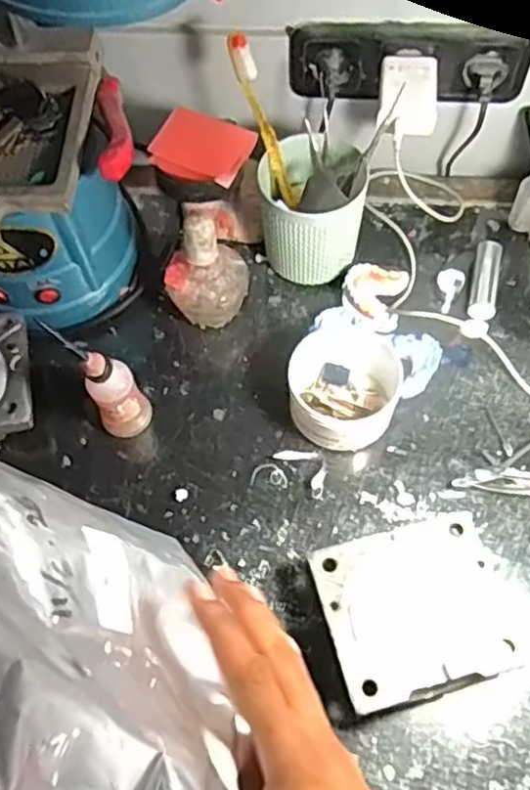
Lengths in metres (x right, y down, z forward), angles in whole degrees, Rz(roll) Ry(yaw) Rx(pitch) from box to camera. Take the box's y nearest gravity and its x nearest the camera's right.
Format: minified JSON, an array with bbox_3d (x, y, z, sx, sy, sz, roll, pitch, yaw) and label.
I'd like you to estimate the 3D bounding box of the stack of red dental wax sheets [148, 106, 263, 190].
[{"bbox_3d":[-0.051,-0.211,0.592,0.077,0.012,0.076,19,58,6],"label":"stack of red dental wax sheets"}]

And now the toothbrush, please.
[{"bbox_3d":[-0.001,-0.238,0.615,0.019,0.150,0.020,-32,34,-12],"label":"toothbrush"}]

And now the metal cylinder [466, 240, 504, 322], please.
[{"bbox_3d":[0.212,-0.109,0.675,0.024,0.025,0.086,12,63,8],"label":"metal cylinder"}]

